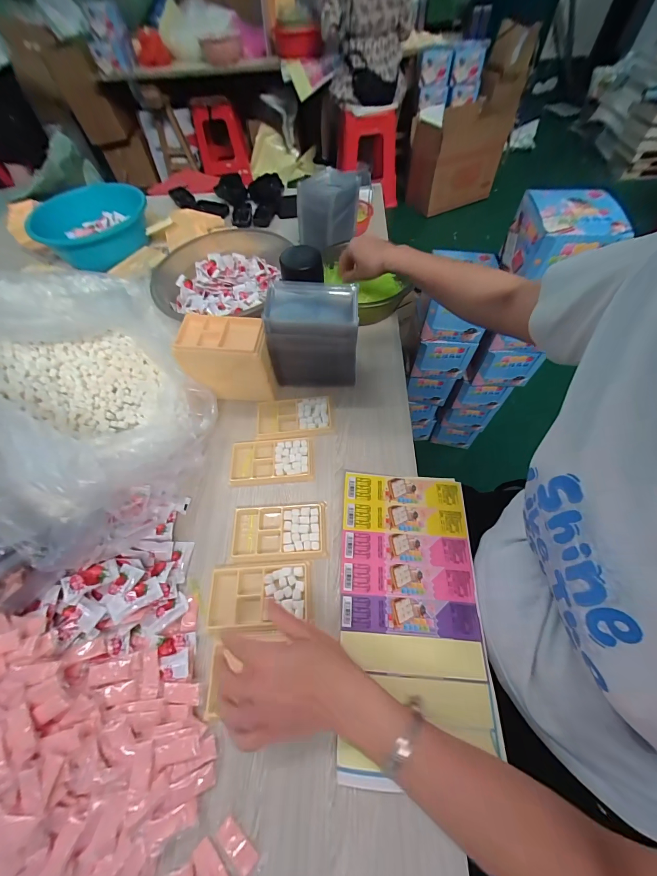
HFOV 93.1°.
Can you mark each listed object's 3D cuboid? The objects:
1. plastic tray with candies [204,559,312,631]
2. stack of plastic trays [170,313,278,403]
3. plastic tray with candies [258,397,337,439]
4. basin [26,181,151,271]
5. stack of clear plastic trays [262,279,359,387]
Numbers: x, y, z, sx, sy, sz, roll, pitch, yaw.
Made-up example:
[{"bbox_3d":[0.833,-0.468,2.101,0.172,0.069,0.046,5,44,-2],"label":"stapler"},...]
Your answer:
[{"bbox_3d":[-0.090,0.204,0.407,0.135,0.015,0.075,-5,60,1],"label":"plastic tray with candies"},{"bbox_3d":[-0.161,-0.133,0.528,0.149,0.117,0.079,6,61,7],"label":"stack of plastic trays"},{"bbox_3d":[-0.059,-0.035,0.533,0.128,0.012,0.074,-4,60,1],"label":"plastic tray with candies"},{"bbox_3d":[-0.617,-0.567,0.833,0.270,0.098,0.241,-30,63,-13],"label":"basin"},{"bbox_3d":[-0.025,-0.168,0.529,0.142,0.146,0.087,0,60,3],"label":"stack of clear plastic trays"}]

